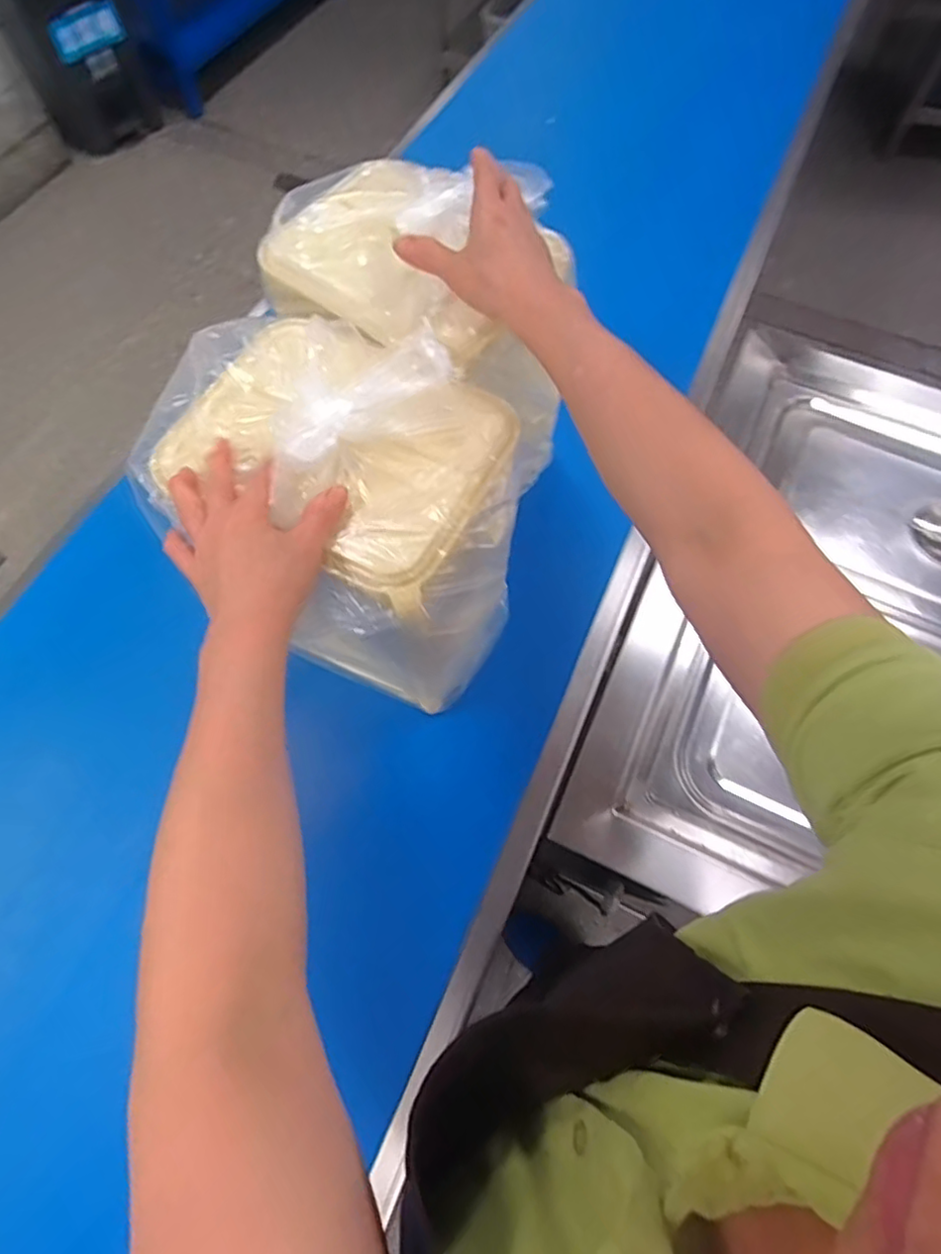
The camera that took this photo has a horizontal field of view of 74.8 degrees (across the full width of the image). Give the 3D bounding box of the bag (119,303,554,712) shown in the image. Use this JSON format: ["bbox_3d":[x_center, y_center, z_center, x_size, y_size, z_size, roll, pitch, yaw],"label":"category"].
[{"bbox_3d":[-0.108,-0.081,0.553,0.266,0.274,0.215,29,68,11],"label":"bag"}]

